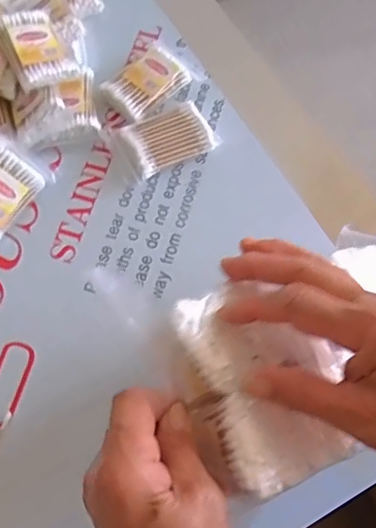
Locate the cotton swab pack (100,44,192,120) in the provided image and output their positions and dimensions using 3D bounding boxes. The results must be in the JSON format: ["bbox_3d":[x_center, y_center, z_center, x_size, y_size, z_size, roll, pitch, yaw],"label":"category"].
[{"bbox_3d":[-0.041,-0.179,0.558,0.075,0.017,0.054,-42,71,-14],"label":"cotton swab pack"}]

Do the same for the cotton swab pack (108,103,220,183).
[{"bbox_3d":[-0.022,-0.116,0.535,0.089,0.020,0.053,-27,69,-9],"label":"cotton swab pack"}]

